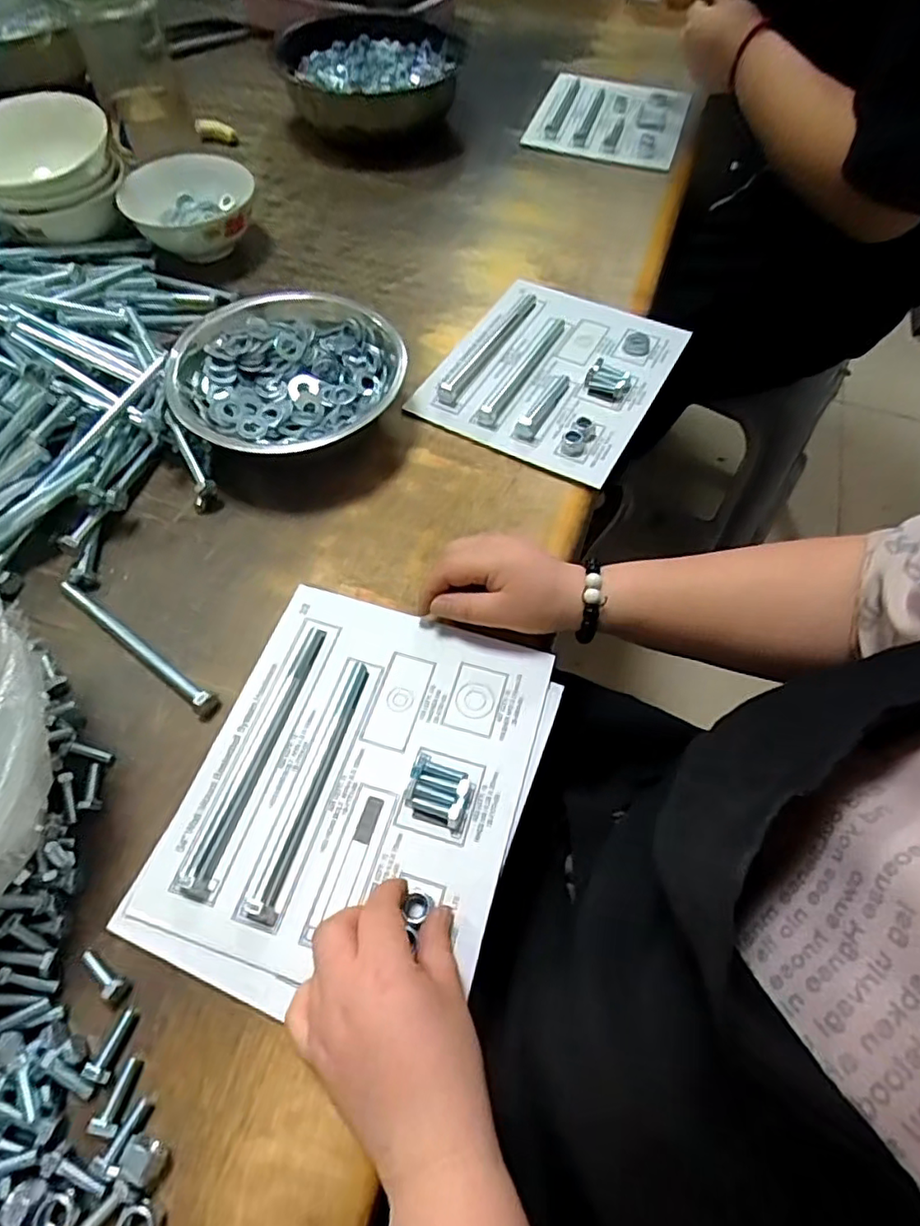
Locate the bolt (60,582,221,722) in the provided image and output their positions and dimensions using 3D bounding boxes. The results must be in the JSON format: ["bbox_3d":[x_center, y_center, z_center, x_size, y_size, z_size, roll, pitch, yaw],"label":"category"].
[{"bbox_3d":[-0.220,0.020,0.418,0.154,0.018,0.014,34,65,16],"label":"bolt"}]

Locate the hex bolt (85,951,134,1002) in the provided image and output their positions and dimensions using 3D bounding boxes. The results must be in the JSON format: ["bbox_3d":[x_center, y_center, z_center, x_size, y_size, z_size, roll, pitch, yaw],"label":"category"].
[{"bbox_3d":[-0.188,0.189,0.326,0.031,0.008,0.010,34,64,15],"label":"hex bolt"}]

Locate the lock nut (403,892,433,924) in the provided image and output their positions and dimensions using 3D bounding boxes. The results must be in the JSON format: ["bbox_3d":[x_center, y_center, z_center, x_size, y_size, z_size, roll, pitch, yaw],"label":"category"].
[{"bbox_3d":[-0.023,0.159,0.337,0.013,0.010,0.016,30,63,13],"label":"lock nut"}]

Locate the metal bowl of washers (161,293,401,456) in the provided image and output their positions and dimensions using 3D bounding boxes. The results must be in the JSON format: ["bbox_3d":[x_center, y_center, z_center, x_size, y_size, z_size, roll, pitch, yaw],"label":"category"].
[{"bbox_3d":[-0.138,-0.185,0.520,0.181,0.057,0.175,1,60,-1],"label":"metal bowl of washers"}]

